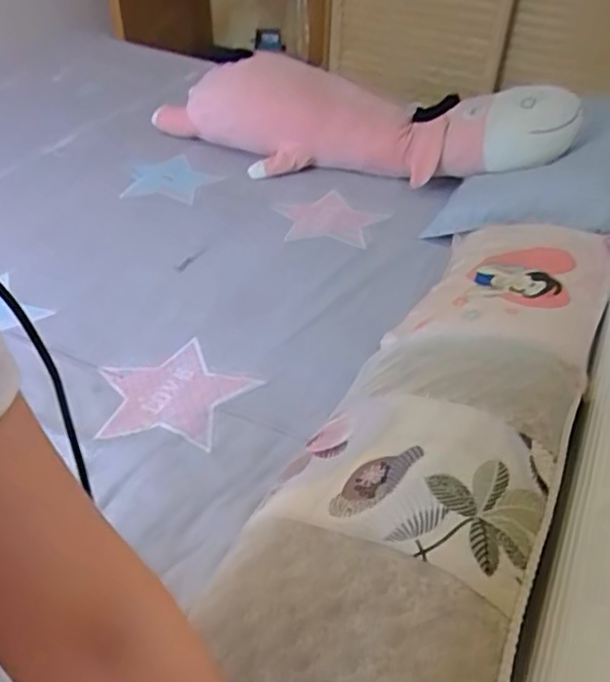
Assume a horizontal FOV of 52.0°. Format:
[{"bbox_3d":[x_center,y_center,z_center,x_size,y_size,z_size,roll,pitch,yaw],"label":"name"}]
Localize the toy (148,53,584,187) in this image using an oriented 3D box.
[{"bbox_3d":[0.078,-0.521,1.444,0.963,0.267,0.236,19,44,18],"label":"toy"}]

